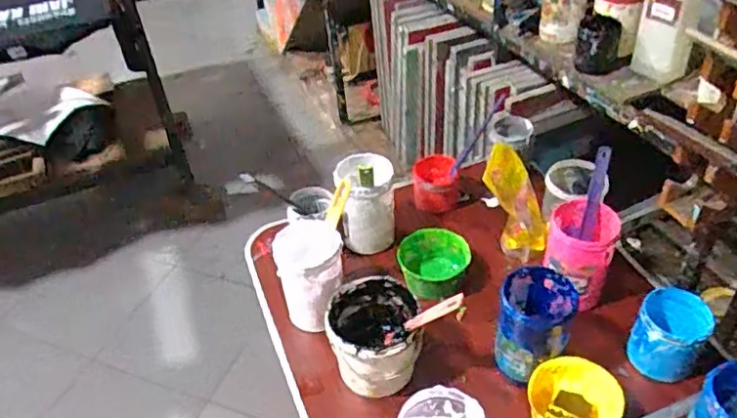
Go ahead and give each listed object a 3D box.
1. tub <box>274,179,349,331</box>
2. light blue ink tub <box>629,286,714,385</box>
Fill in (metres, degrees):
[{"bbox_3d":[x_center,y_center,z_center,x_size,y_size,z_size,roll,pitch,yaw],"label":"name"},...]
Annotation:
[{"bbox_3d":[-0.072,0.083,0.913,0.127,0.182,0.103,-13,41,-8],"label":"tub"},{"bbox_3d":[0.407,0.171,0.828,0.084,0.090,0.086,-4,41,3],"label":"light blue ink tub"}]

